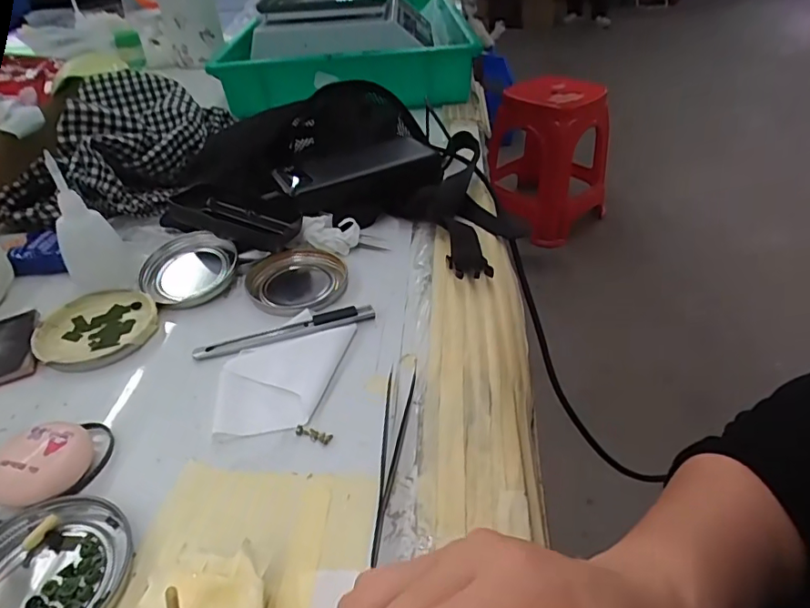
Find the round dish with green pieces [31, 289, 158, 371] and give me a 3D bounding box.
[{"bbox_3d":[-0.222,0.017,0.378,0.079,0.007,0.077,-1,39,1],"label":"round dish with green pieces"}]

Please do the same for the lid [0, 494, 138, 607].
[{"bbox_3d":[-0.170,0.127,0.240,0.080,0.008,0.076,-1,39,1],"label":"lid"}]

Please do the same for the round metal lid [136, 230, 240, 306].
[{"bbox_3d":[-0.175,-0.031,0.420,0.067,0.022,0.067,-1,39,1],"label":"round metal lid"}]

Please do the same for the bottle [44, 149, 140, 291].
[{"bbox_3d":[-0.244,-0.057,0.396,0.041,0.105,0.035,-32,24,-32],"label":"bottle"}]

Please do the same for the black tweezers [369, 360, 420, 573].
[{"bbox_3d":[-0.009,0.081,0.296,0.016,0.004,0.132,4,40,8],"label":"black tweezers"}]

